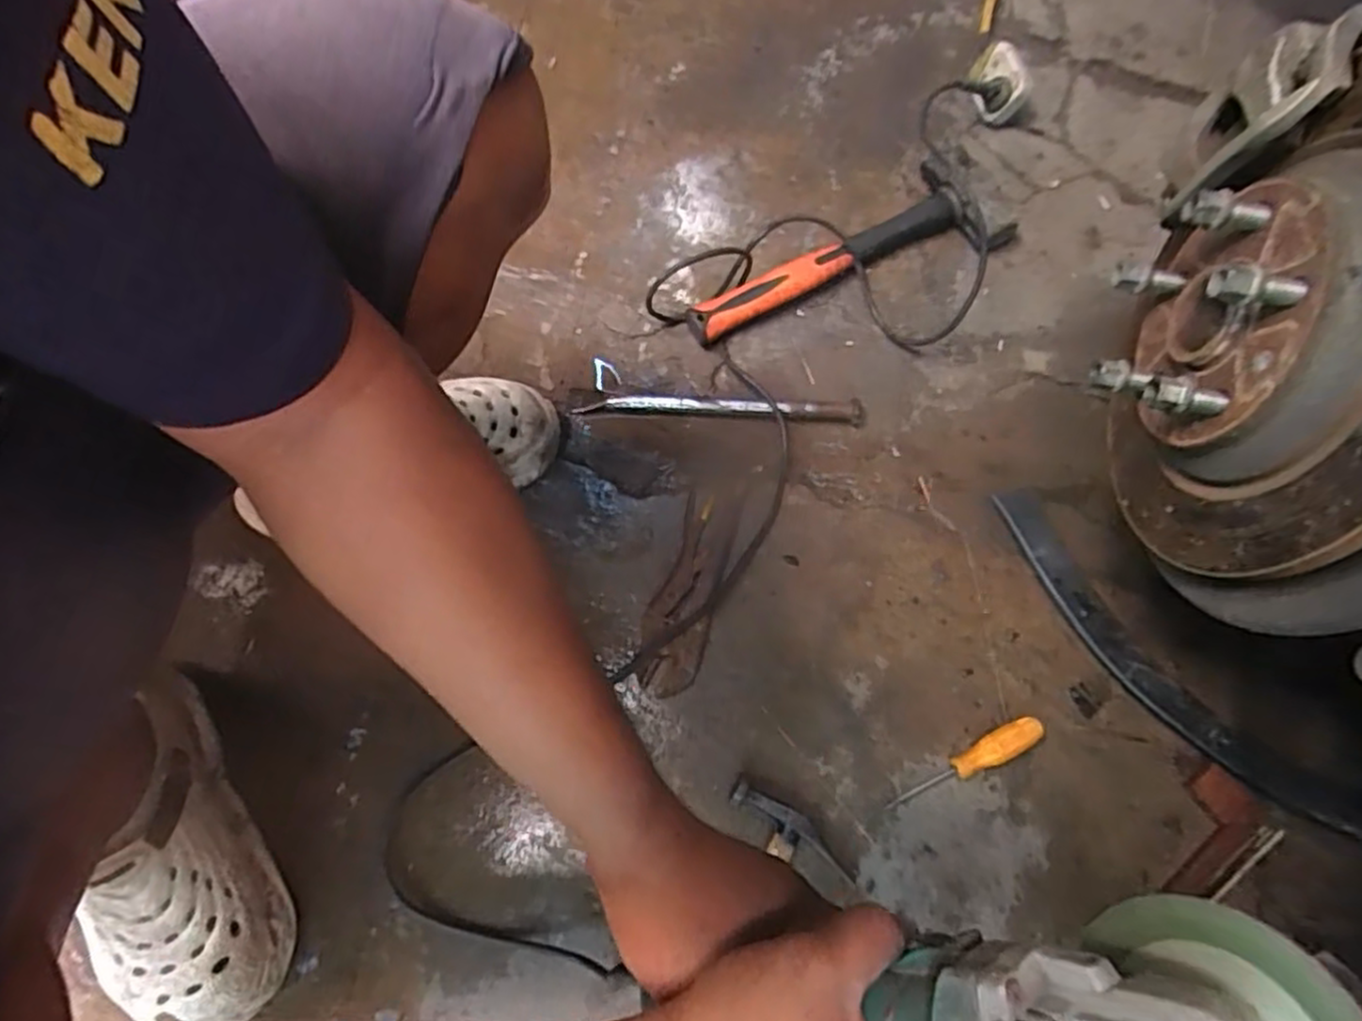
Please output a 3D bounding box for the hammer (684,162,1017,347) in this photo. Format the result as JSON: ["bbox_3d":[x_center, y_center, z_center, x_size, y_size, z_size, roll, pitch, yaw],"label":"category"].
[{"bbox_3d":[0.193,-0.277,0.814,0.366,0.044,0.127,-29,72,-12],"label":"hammer"}]

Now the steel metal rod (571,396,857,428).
[{"bbox_3d":[0.044,-0.109,0.788,0.308,0.015,0.023,1,68,-1],"label":"steel metal rod"}]

